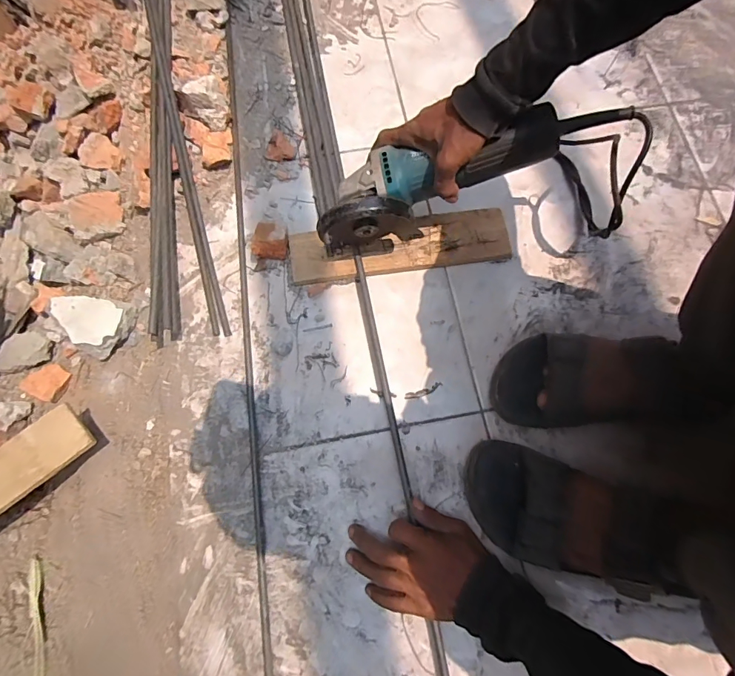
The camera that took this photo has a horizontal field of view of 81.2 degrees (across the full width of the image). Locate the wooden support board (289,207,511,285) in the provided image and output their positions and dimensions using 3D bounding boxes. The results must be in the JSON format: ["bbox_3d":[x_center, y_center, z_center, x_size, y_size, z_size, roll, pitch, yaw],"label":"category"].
[{"bbox_3d":[0.042,-0.125,0.568,0.287,0.021,0.075,-8,75,-4],"label":"wooden support board"}]

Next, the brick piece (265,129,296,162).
[{"bbox_3d":[-0.121,-0.270,0.609,0.038,0.022,0.036,14,74,3],"label":"brick piece"}]

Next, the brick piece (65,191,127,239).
[{"bbox_3d":[-0.371,-0.167,0.585,0.069,0.018,0.060,-17,89,-9],"label":"brick piece"}]

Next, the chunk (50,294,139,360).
[{"bbox_3d":[-0.351,-0.014,0.541,0.108,0.041,0.073,9,74,1],"label":"chunk"}]

